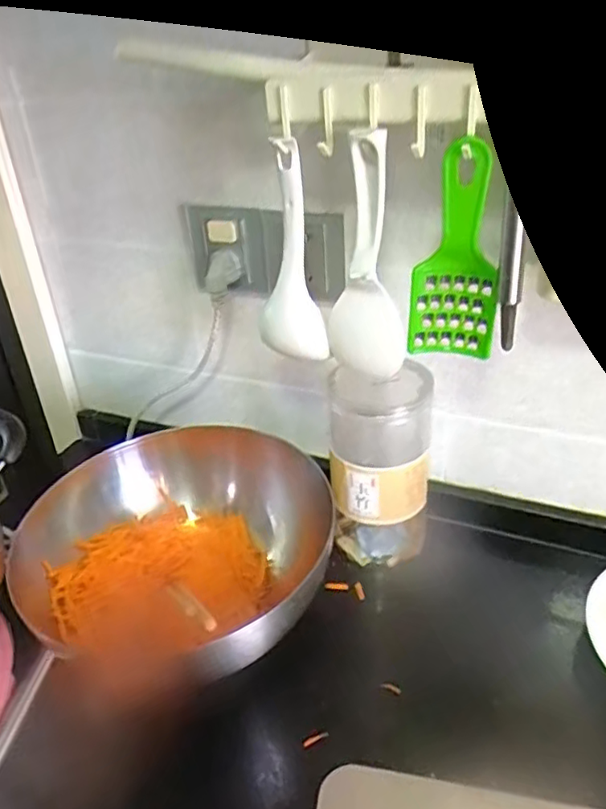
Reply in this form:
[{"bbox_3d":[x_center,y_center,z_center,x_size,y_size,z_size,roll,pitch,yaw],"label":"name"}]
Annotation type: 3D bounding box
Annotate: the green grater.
[{"bbox_3d":[0.115,-0.110,0.468,0.064,0.161,0.014,7,34,16],"label":"green grater"}]

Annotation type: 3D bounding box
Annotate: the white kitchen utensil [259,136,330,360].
[{"bbox_3d":[-0.011,-0.120,0.517,0.049,0.181,0.029,-13,33,-14],"label":"white kitchen utensil"}]

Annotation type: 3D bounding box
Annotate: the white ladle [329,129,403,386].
[{"bbox_3d":[0.049,-0.106,0.489,0.049,0.195,0.044,-10,33,-11],"label":"white ladle"}]

